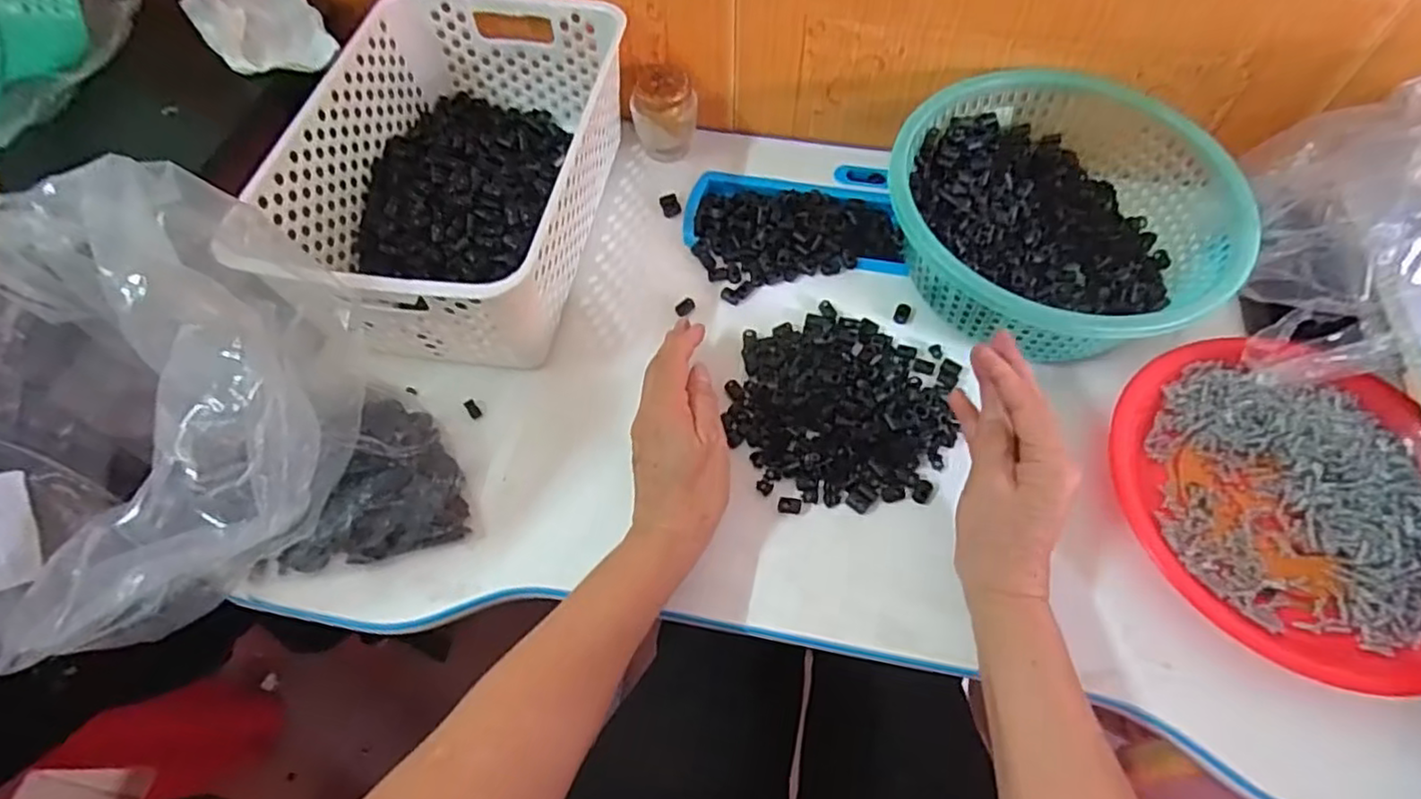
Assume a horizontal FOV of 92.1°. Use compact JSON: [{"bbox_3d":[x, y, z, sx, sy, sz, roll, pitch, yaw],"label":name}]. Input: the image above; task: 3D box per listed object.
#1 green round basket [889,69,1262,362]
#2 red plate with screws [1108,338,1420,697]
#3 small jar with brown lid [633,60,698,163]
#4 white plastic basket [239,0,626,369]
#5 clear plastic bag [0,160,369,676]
[{"bbox_3d":[0.254,-0.134,0.497,0.208,0.086,0.224,-1,60,1],"label":"green round basket"},{"bbox_3d":[0.356,0.061,0.422,0.195,0.027,0.197,-1,60,1],"label":"red plate with screws"},{"bbox_3d":[-0.040,-0.252,0.602,0.055,0.070,0.049,-7,60,-2],"label":"small jar with brown lid"},{"bbox_3d":[-0.188,-0.176,0.522,0.203,0.101,0.317,4,60,4],"label":"white plastic basket"},{"bbox_3d":[-0.309,-0.002,0.365,0.198,0.153,0.214,-25,63,-12],"label":"clear plastic bag"}]

